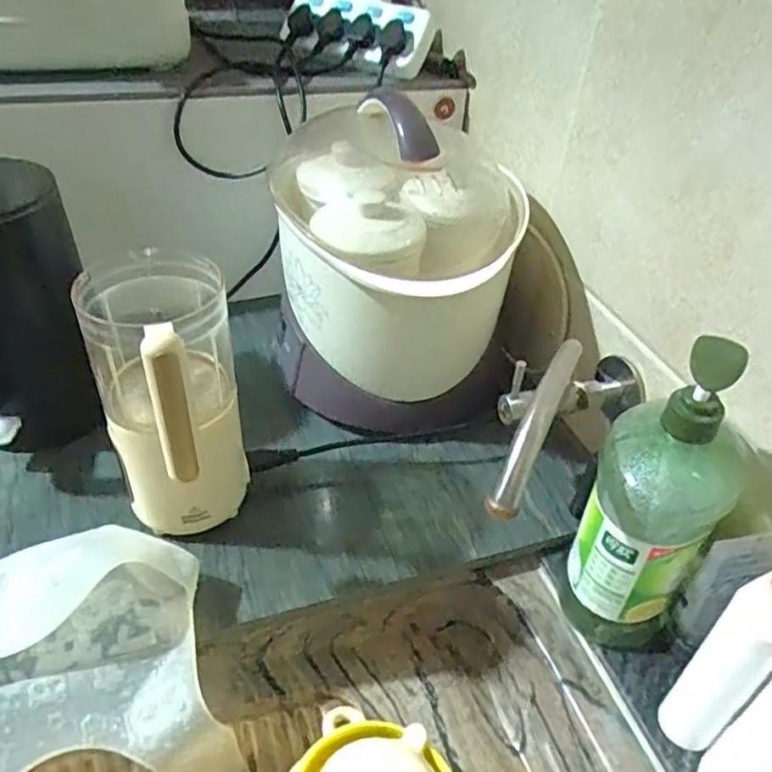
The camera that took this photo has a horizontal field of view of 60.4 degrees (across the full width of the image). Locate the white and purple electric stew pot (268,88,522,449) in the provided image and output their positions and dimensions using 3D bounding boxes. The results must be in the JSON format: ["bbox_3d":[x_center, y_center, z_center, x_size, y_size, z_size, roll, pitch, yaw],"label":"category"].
[{"bbox_3d":[0.009,-0.113,0.664,0.223,0.286,0.217,3,40,-2],"label":"white and purple electric stew pot"}]

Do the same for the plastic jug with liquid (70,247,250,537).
[{"bbox_3d":[-0.169,0.025,0.532,0.102,0.240,0.157,-10,42,-17],"label":"plastic jug with liquid"}]

